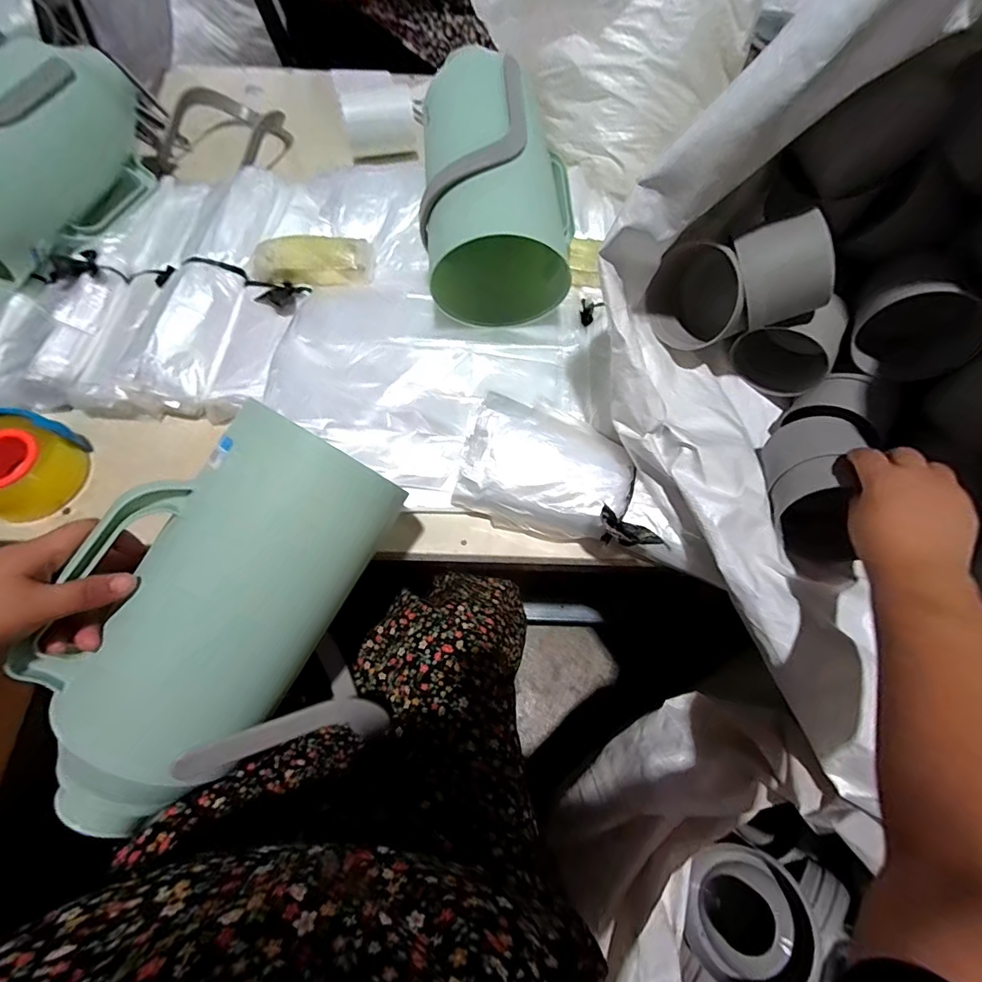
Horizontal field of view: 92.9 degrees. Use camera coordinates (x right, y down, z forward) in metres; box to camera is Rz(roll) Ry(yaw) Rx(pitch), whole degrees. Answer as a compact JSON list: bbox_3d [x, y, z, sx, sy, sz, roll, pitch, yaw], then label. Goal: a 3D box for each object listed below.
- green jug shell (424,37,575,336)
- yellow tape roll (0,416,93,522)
[{"bbox_3d":[0.003,-0.363,0.570,0.167,0.182,0.254,-2,66,0],"label":"green jug shell"},{"bbox_3d":[-0.531,-0.022,0.524,0.109,0.059,0.102,0,66,0],"label":"yellow tape roll"}]

